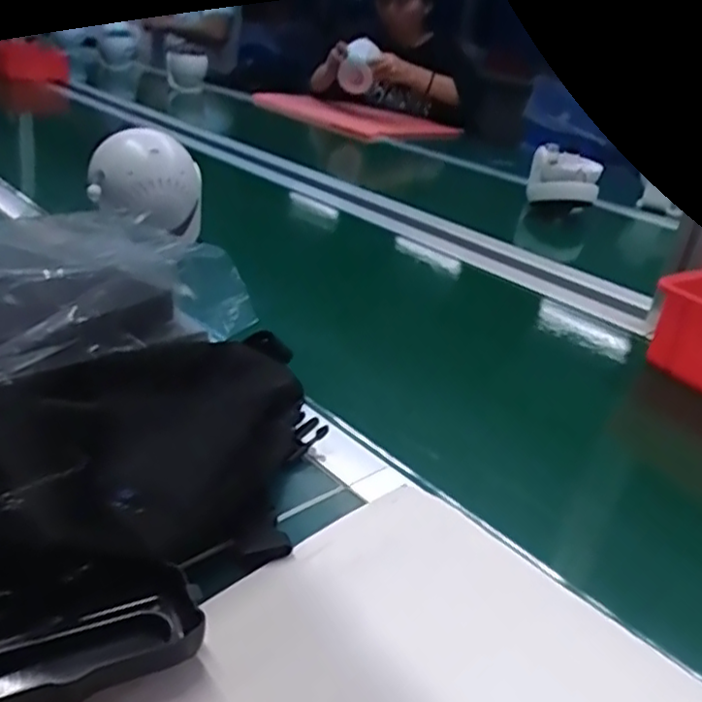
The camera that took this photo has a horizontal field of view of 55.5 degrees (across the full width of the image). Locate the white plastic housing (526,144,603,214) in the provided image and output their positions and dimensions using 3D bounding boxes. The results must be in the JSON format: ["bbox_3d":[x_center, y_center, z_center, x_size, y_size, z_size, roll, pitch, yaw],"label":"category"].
[{"bbox_3d":[0.355,-0.283,1.116,0.114,0.083,0.104,14,28,14],"label":"white plastic housing"}]

